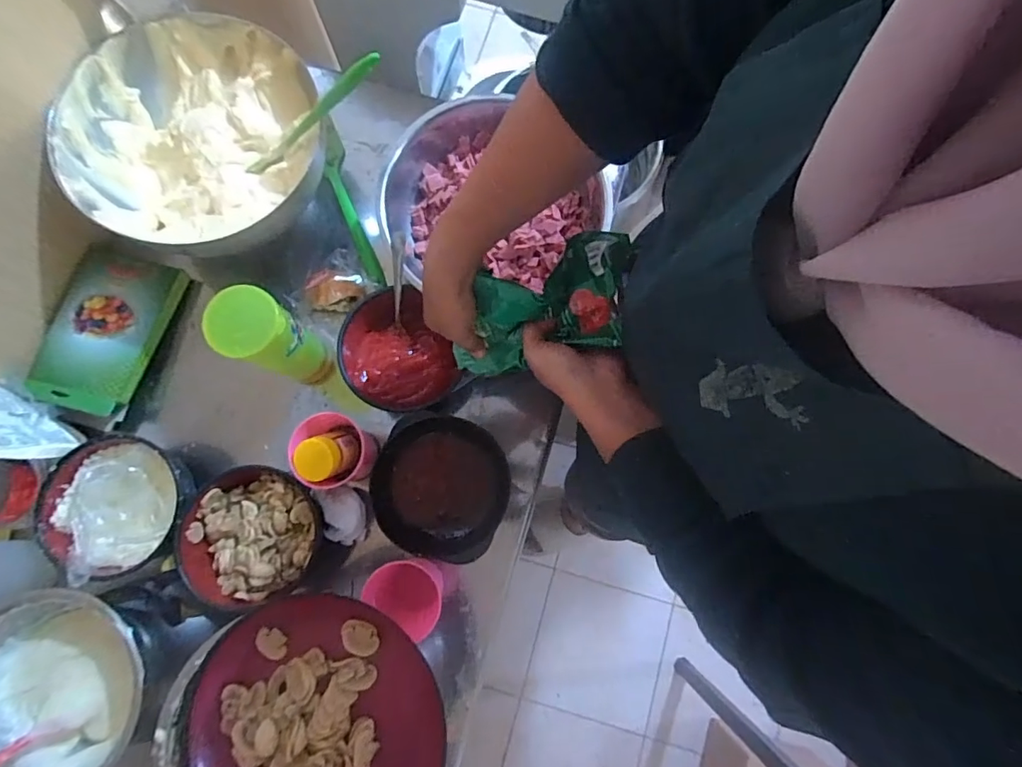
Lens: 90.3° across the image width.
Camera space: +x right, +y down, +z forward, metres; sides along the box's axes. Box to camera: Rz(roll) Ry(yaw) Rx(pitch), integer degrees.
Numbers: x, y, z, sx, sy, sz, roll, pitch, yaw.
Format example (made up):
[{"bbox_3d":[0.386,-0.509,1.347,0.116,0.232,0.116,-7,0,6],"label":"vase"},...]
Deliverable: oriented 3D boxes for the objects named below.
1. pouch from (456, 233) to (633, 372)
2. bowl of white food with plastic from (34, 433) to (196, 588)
[{"bbox_3d":[0.013,-0.053,0.467,0.214,0.063,0.093,-27,78,39],"label":"pouch"},{"bbox_3d":[-0.422,0.132,0.563,0.134,0.085,0.143,0,80,-1],"label":"bowl of white food with plastic"}]

